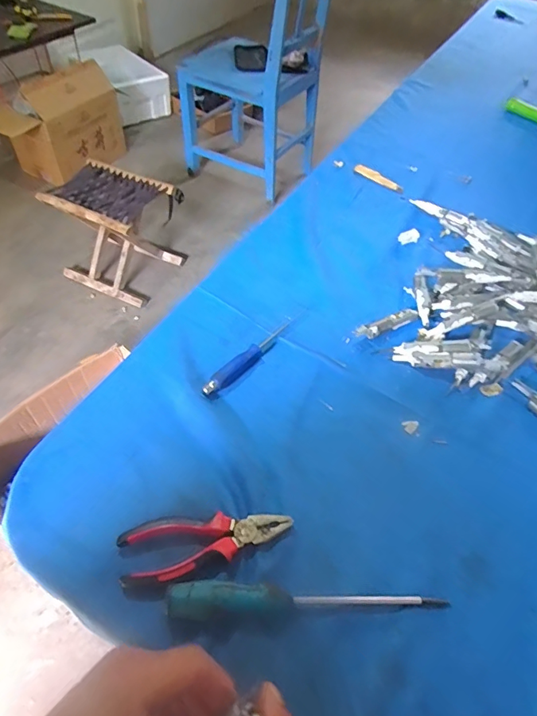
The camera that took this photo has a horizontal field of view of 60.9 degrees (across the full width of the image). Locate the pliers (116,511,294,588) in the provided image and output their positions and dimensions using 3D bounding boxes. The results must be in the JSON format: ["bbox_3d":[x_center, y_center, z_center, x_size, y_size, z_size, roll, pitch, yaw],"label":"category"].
[{"bbox_3d":[-0.059,0.174,0.432,0.158,0.019,0.054,-8,53,-9],"label":"pliers"}]

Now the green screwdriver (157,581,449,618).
[{"bbox_3d":[0.034,0.211,0.398,0.240,0.025,0.025,1,52,-2],"label":"green screwdriver"}]

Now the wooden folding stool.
[{"bbox_3d":[-0.487,-0.407,1.471,0.336,0.308,0.271,18,53,11],"label":"wooden folding stool"}]

